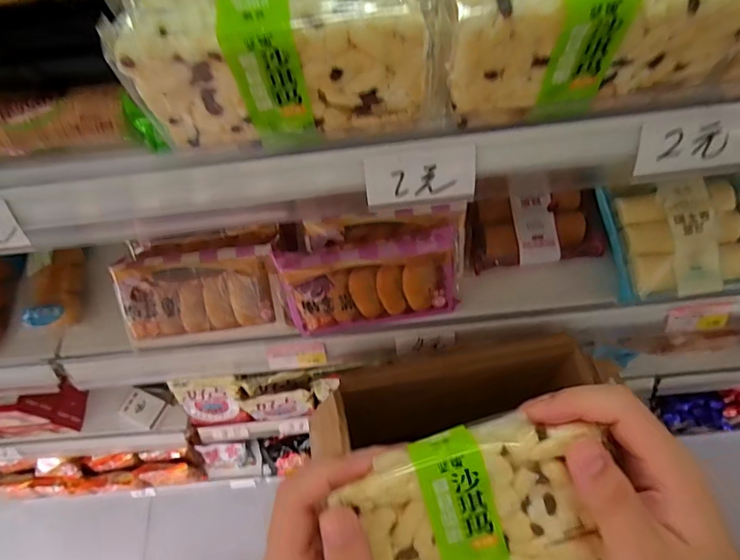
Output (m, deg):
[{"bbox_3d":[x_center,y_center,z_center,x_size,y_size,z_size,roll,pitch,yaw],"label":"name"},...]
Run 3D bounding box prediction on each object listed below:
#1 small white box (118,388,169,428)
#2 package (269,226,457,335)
[{"bbox_3d":[-0.435,0.249,0.918,0.081,0.025,0.054,19,65,13],"label":"small white box"},{"bbox_3d":[0.001,0.002,0.527,0.187,0.103,0.040,-10,35,-1],"label":"package"}]

